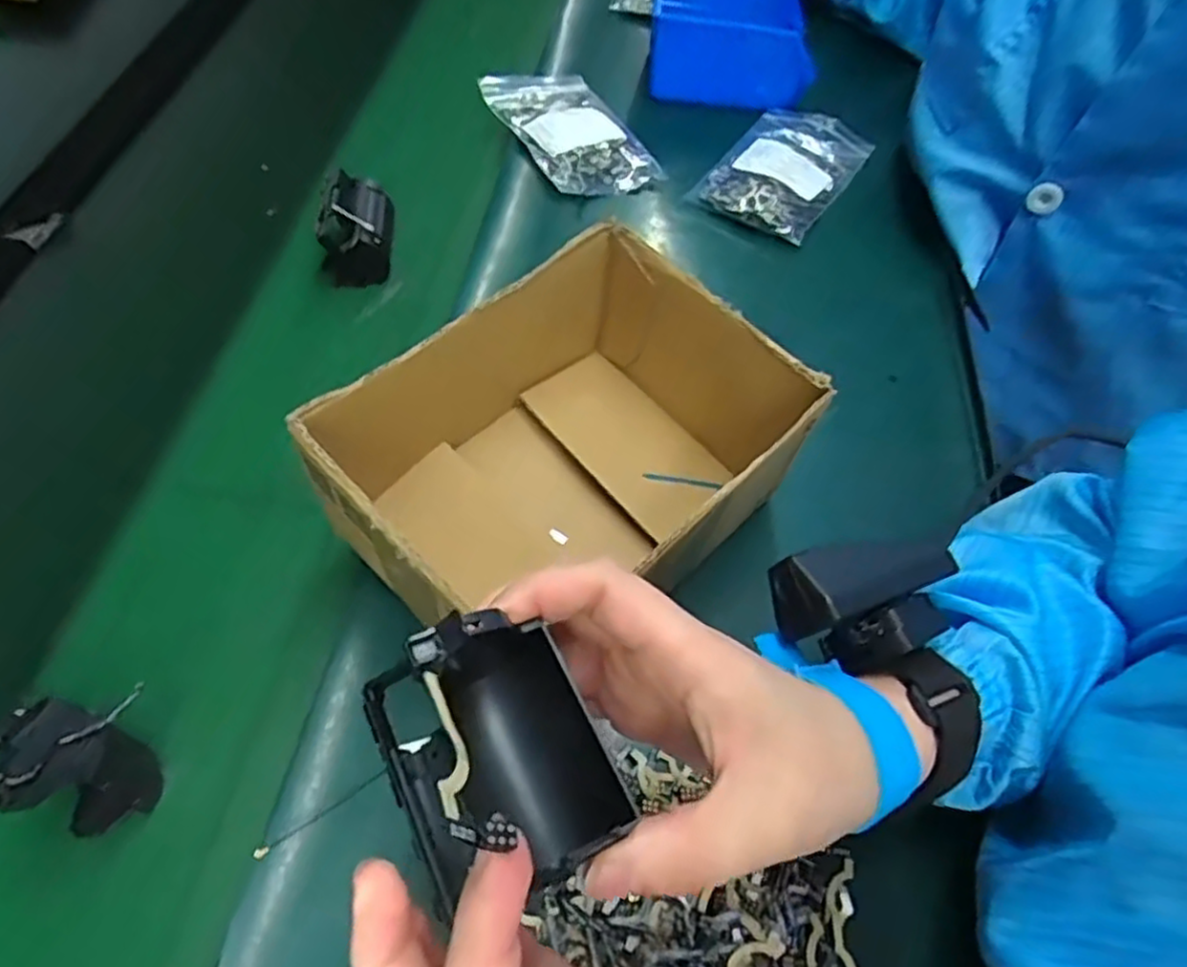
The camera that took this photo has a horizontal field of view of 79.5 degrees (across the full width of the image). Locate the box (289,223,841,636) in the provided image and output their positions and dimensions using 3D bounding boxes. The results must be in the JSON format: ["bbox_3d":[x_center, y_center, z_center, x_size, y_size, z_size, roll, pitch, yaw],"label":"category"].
[{"bbox_3d":[-0.012,-0.011,0.354,0.199,0.100,0.153,-35,66,-22],"label":"box"}]

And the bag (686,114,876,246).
[{"bbox_3d":[0.156,-0.259,0.570,0.096,0.016,0.153,32,62,16],"label":"bag"}]

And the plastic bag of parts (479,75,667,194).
[{"bbox_3d":[-0.017,-0.286,0.579,0.094,0.020,0.151,-23,62,-16],"label":"plastic bag of parts"}]

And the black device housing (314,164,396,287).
[{"bbox_3d":[-0.160,-0.176,0.492,0.041,0.047,0.069,-1,58,-4],"label":"black device housing"}]

